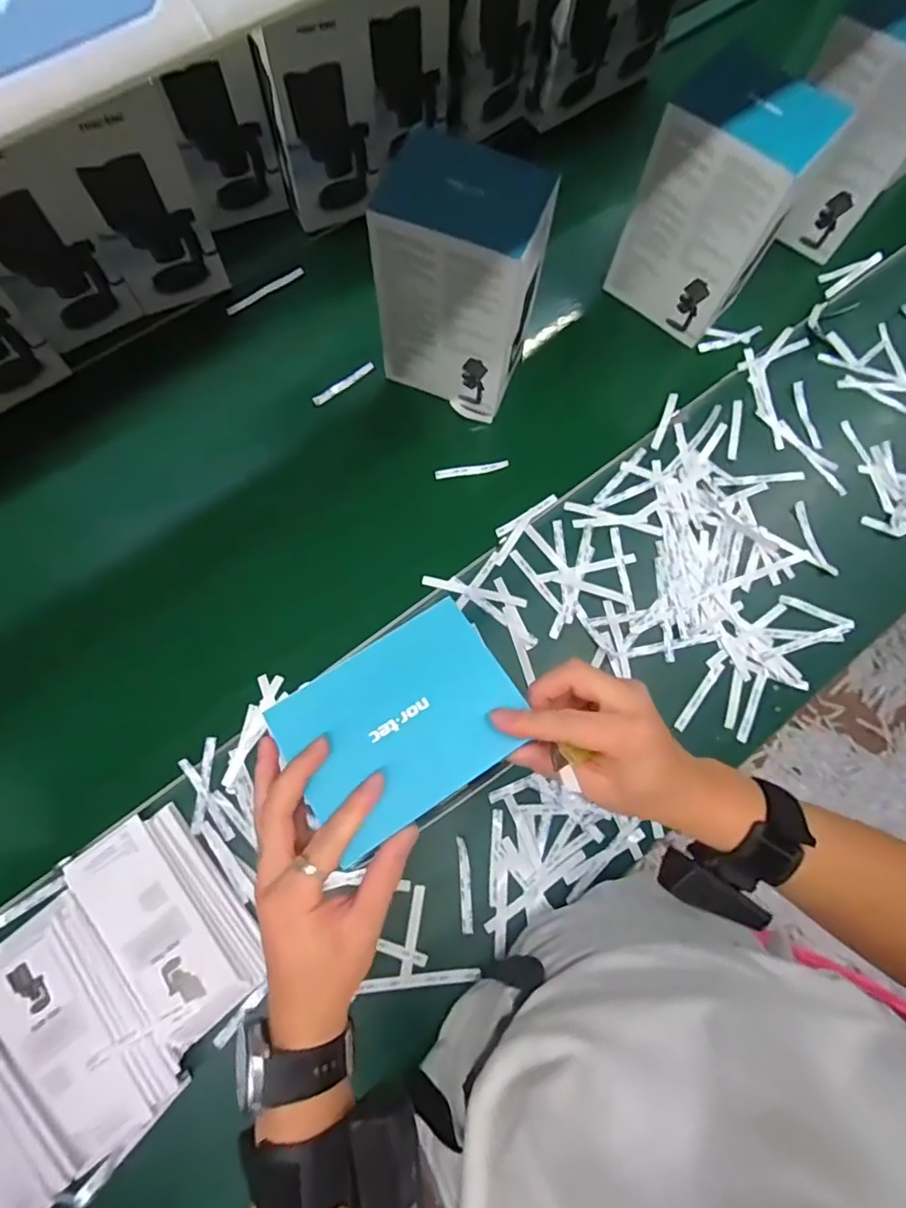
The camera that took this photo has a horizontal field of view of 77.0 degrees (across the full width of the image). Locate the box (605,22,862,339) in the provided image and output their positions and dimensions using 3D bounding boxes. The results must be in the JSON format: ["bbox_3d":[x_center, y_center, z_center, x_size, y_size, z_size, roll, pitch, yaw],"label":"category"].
[{"bbox_3d":[0.298,-0.454,0.654,0.152,0.236,0.099,39,77,8],"label":"box"}]

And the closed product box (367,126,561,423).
[{"bbox_3d":[0.010,-0.341,0.624,0.154,0.221,0.121,24,75,5],"label":"closed product box"}]

